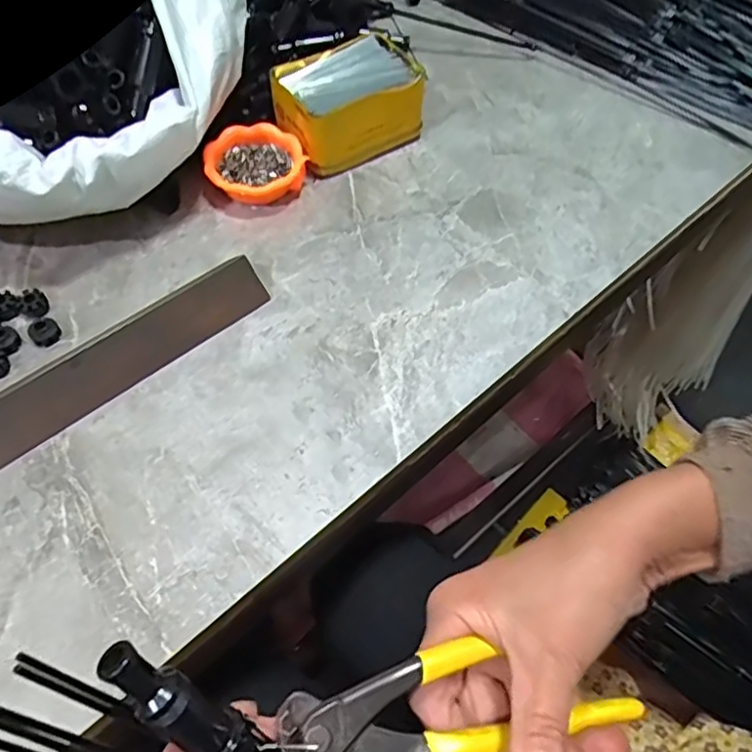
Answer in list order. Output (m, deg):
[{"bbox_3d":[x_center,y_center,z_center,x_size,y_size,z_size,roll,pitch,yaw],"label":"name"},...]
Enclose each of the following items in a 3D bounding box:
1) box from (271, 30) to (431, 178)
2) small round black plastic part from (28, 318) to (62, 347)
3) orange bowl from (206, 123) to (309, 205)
[{"bbox_3d":[-0.022,-0.232,0.537,0.120,0.058,0.090,-29,62,-18],"label":"box"},{"bbox_3d":[-0.223,-0.030,0.428,0.019,0.013,0.014,-31,63,-19],"label":"small round black plastic part"},{"bbox_3d":[-0.096,-0.168,0.509,0.076,0.025,0.067,-18,59,-12],"label":"orange bowl"}]

